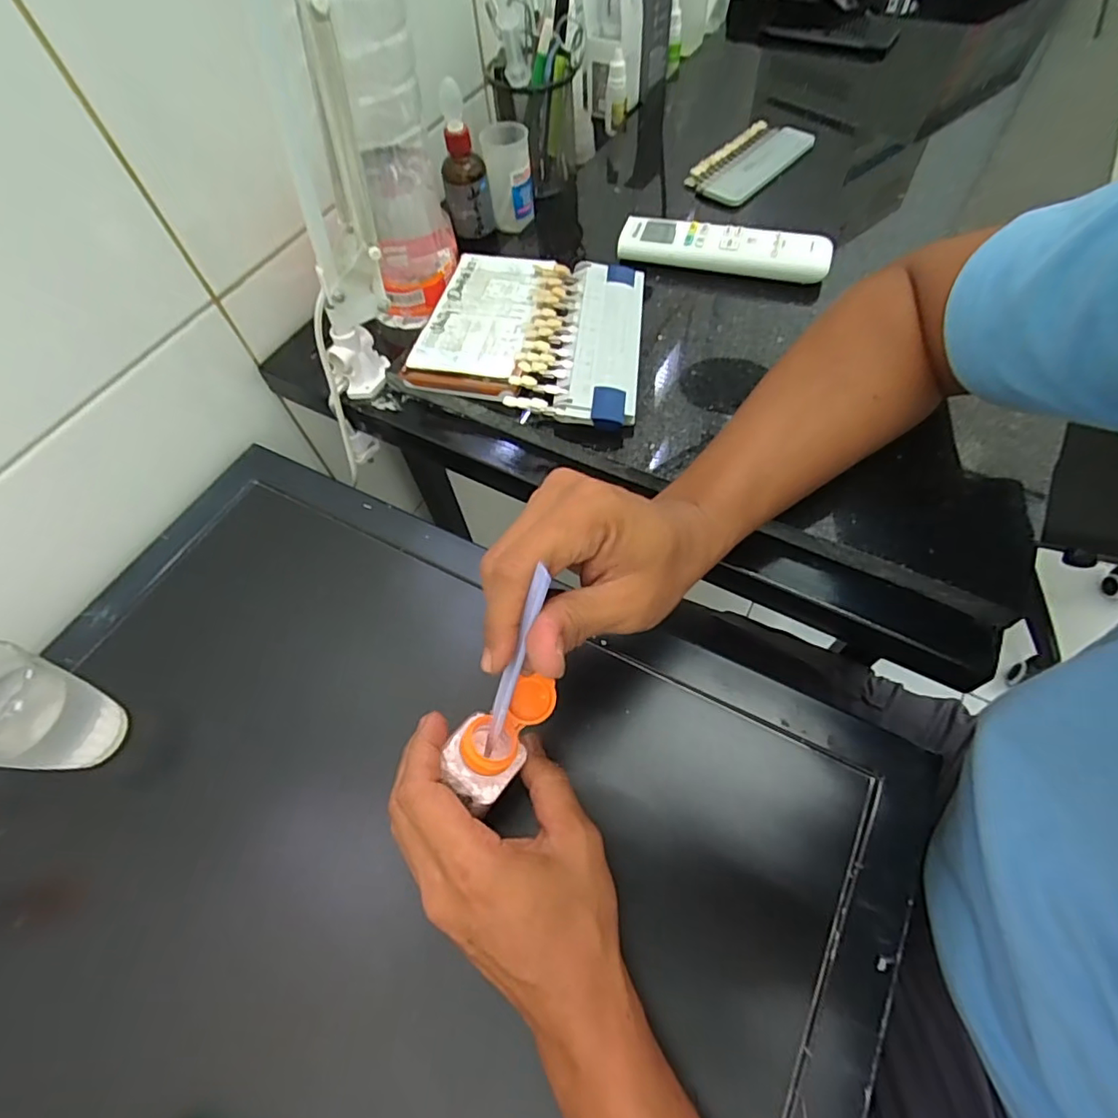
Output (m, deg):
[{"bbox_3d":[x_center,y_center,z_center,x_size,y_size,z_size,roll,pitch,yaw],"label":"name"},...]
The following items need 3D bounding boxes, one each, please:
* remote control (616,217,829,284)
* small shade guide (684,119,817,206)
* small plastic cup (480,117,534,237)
[{"bbox_3d":[0.142,-0.271,0.488,0.176,0.029,0.040,16,63,13],"label":"remote control"},{"bbox_3d":[0.196,-0.408,0.573,0.063,0.017,0.151,38,69,23],"label":"small shade guide"},{"bbox_3d":[-0.049,-0.377,0.551,0.045,0.074,0.042,-6,60,1],"label":"small plastic cup"}]

